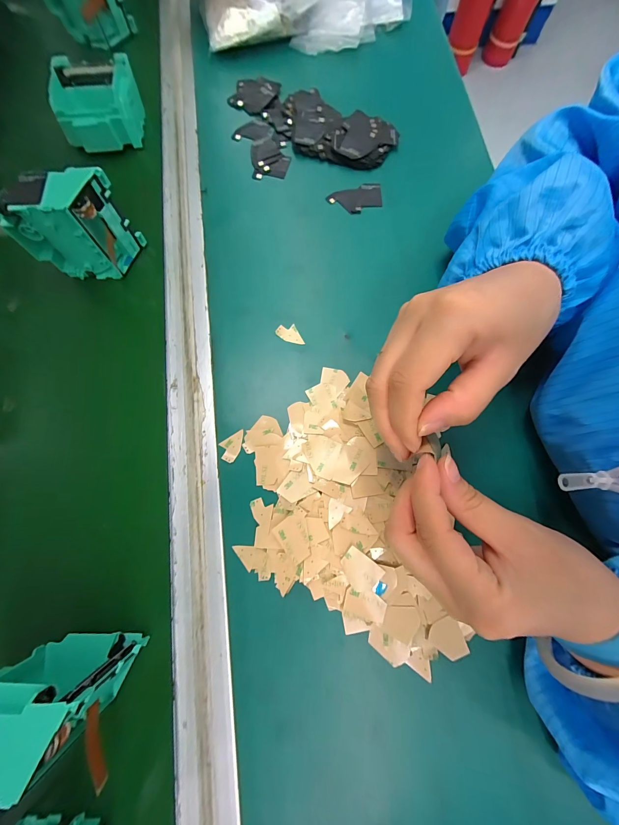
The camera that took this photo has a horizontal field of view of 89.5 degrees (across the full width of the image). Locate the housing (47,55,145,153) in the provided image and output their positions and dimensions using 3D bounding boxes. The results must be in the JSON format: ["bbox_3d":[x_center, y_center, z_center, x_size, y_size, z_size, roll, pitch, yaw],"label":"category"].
[{"bbox_3d":[-0.212,-0.312,0.317,0.072,0.038,0.078,-5,76,-1],"label":"housing"}]

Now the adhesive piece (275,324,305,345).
[{"bbox_3d":[-0.016,-0.069,0.272,0.026,0.004,0.015,13,76,4],"label":"adhesive piece"}]

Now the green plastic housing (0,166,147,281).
[{"bbox_3d":[-0.193,-0.150,0.256,0.079,0.075,0.035,-5,76,-1],"label":"green plastic housing"}]

